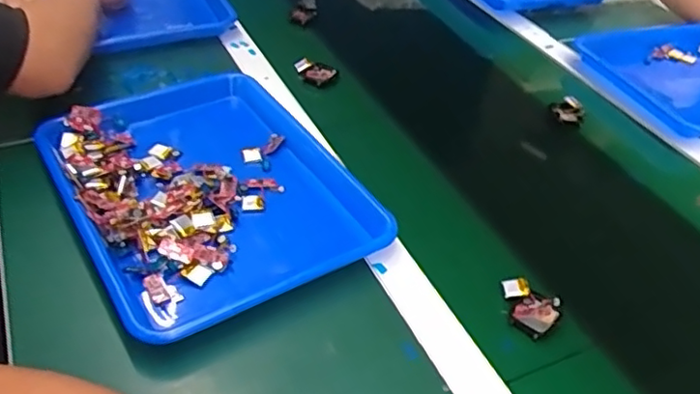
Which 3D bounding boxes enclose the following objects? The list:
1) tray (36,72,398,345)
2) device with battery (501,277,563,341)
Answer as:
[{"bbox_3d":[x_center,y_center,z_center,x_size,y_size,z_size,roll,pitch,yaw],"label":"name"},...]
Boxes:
[{"bbox_3d":[-0.137,-0.010,0.629,0.260,0.040,0.332,-19,46,-26],"label":"tray"},{"bbox_3d":[0.154,0.094,0.545,0.055,0.021,0.042,30,46,27],"label":"device with battery"}]

